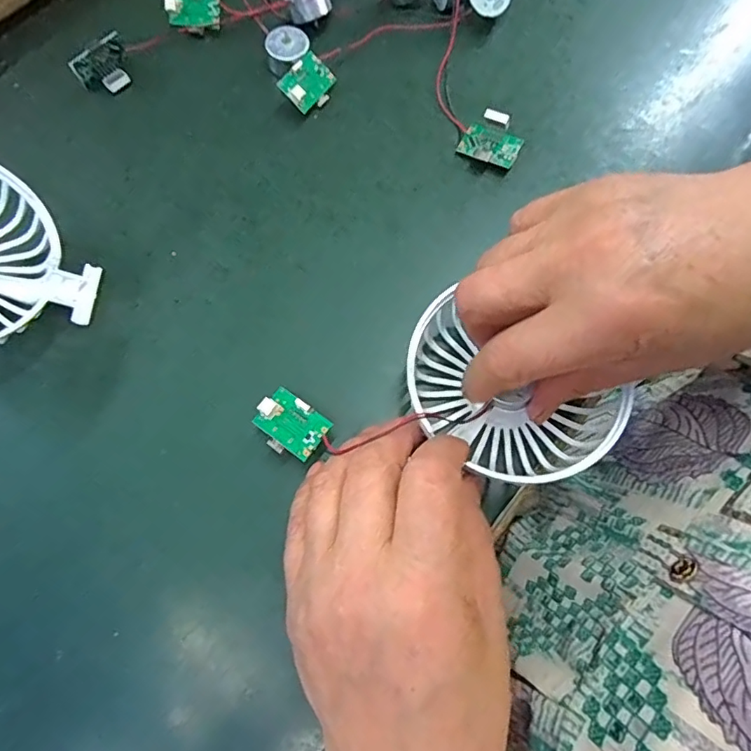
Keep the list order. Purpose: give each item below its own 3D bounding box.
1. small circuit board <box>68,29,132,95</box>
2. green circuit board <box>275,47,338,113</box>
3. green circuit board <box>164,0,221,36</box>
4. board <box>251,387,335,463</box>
[{"bbox_3d":[-0.146,-0.167,0.291,0.029,0.020,0.016,-35,77,-10],"label":"small circuit board"},{"bbox_3d":[-0.035,-0.158,0.291,0.024,0.006,0.030,40,71,-25],"label":"green circuit board"},{"bbox_3d":[-0.103,-0.207,0.304,0.030,0.004,0.024,9,113,-1],"label":"green circuit board"},{"bbox_3d":[-0.036,0.021,0.229,0.030,0.005,0.023,36,76,10],"label":"board"}]

